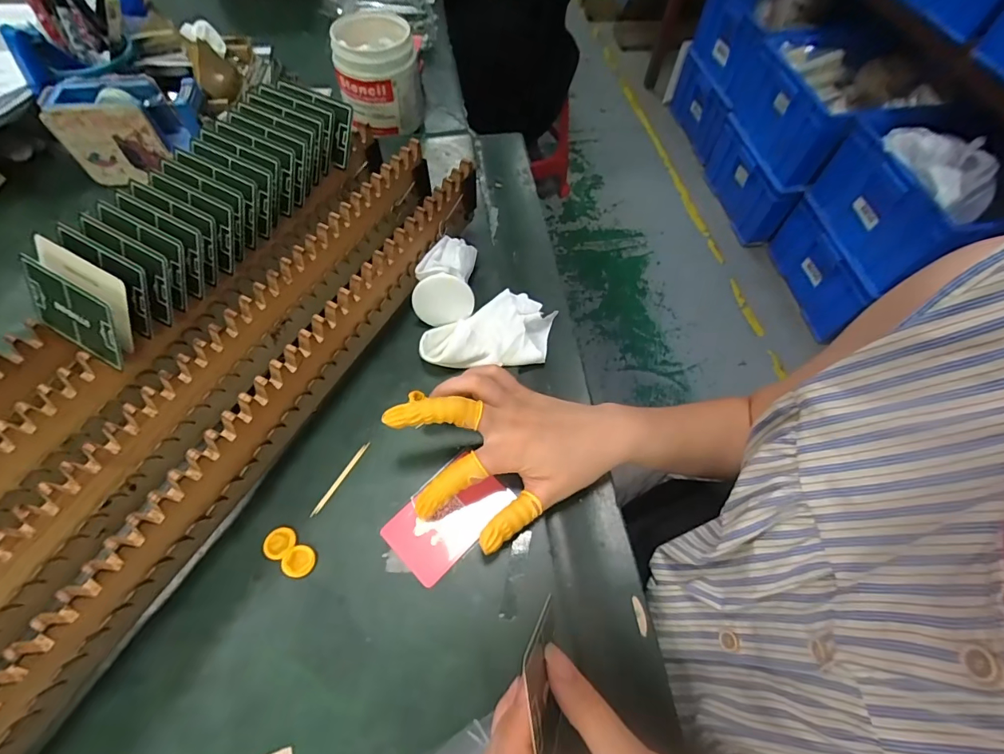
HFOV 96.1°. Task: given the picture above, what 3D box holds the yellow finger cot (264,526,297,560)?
[{"bbox_3d":[-0.155,0.114,0.312,0.019,0.004,0.021,31,63,15],"label":"yellow finger cot"}]

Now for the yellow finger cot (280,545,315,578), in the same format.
[{"bbox_3d":[-0.139,0.125,0.307,0.021,0.004,0.020,1,59,-2],"label":"yellow finger cot"}]

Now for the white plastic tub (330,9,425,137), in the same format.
[{"bbox_3d":[-0.150,-0.371,0.554,0.097,0.100,0.098,-8,60,-8],"label":"white plastic tub"}]

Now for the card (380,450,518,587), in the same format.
[{"bbox_3d":[-0.039,0.100,0.329,0.054,0.004,0.086,39,65,19],"label":"card"}]

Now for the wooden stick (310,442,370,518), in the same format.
[{"bbox_3d":[-0.121,0.075,0.339,0.004,0.004,0.064,27,62,12],"label":"wooden stick"}]

